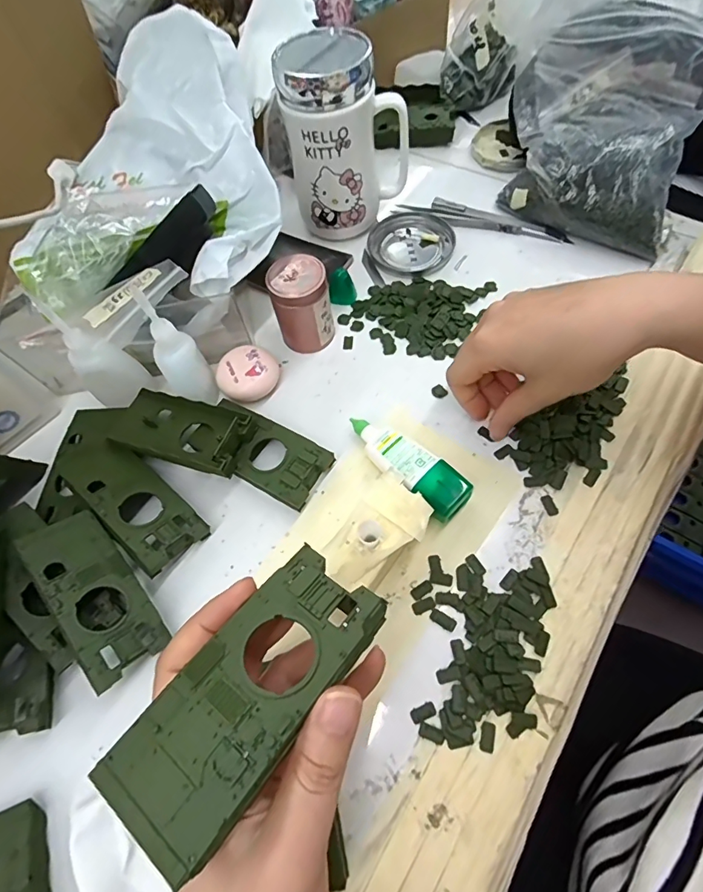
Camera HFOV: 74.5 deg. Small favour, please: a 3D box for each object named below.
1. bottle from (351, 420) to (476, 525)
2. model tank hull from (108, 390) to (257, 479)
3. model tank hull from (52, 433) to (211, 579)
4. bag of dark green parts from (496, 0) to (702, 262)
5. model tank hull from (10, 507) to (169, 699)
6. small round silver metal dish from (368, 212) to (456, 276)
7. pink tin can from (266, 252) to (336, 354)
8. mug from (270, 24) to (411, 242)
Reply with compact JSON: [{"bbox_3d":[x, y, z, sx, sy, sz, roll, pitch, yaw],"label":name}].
[{"bbox_3d":[0.036,0.011,0.317,0.095,0.023,0.033,38,72,22],"label":"bottle"},{"bbox_3d":[-0.128,-0.012,0.339,0.111,0.021,0.049,15,67,21],"label":"model tank hull"},{"bbox_3d":[-0.156,0.032,0.319,0.124,0.024,0.046,39,72,16],"label":"model tank hull"},{"bbox_3d":[0.207,-0.267,0.392,0.154,0.119,0.128,18,66,14],"label":"bag of dark green parts"},{"bbox_3d":[-0.159,0.090,0.285,0.049,0.020,0.106,-24,69,-39],"label":"model tank hull"},{"bbox_3d":[0.056,-0.189,0.438,0.078,0.015,0.078,-2,62,5],"label":"small round silver metal dish"},{"bbox_3d":[-0.038,-0.112,0.369,0.045,0.064,0.043,-2,62,5],"label":"pink tin can"},{"bbox_3d":[-0.004,-0.255,0.392,0.100,0.131,0.069,9,64,10],"label":"mug"}]

